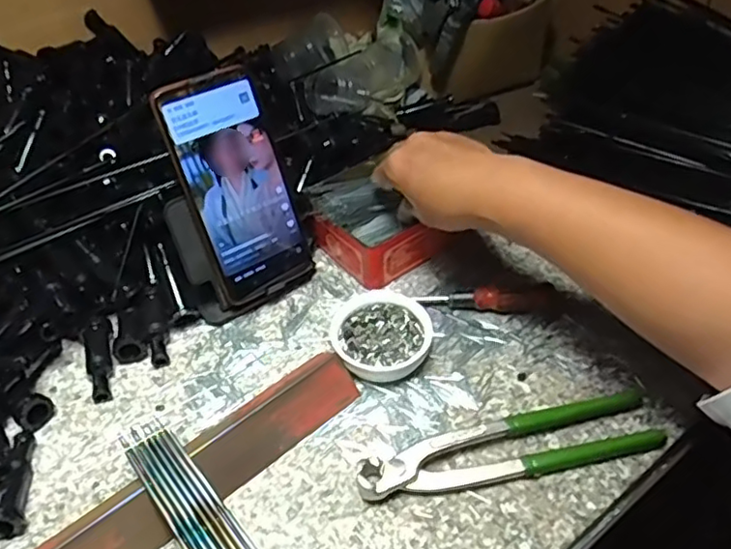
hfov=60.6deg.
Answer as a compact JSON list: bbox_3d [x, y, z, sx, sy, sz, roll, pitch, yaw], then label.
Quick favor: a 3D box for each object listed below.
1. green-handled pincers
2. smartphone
[{"bbox_3d":[0.093,0.109,0.404,0.199,0.016,0.046,-11,45,-8],"label":"green-handled pincers"},{"bbox_3d":[-0.093,-0.064,0.469,0.079,0.167,0.006,-29,25,-24],"label":"smartphone"}]

